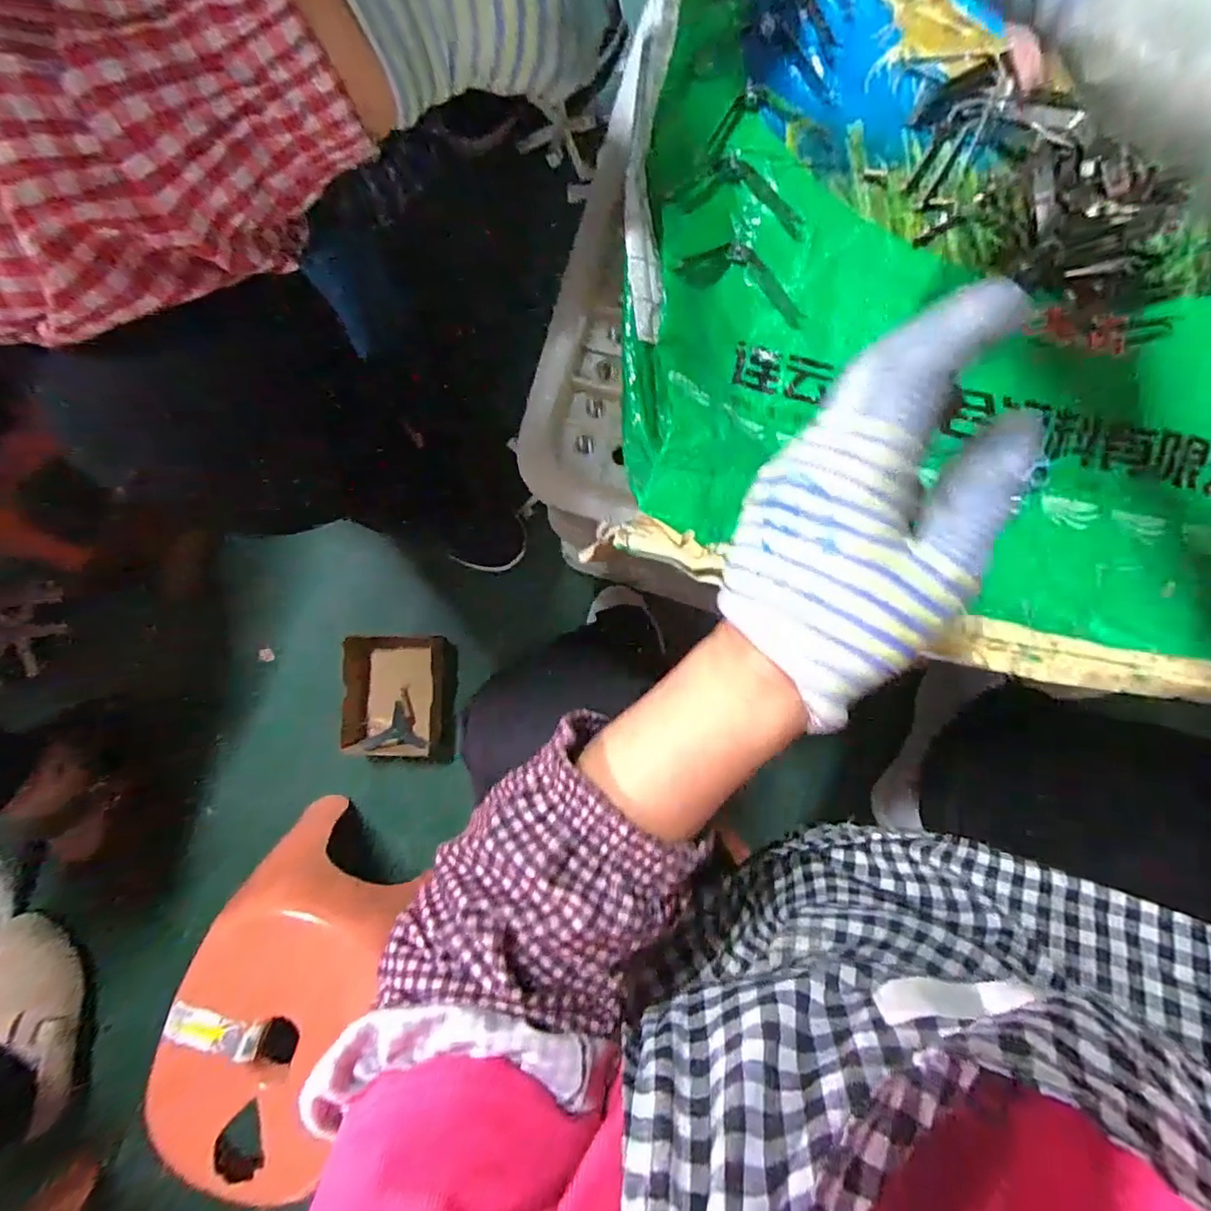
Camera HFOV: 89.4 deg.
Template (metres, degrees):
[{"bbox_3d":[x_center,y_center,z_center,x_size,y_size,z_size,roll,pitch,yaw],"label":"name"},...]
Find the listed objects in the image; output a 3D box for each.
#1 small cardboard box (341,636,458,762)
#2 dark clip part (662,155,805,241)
[{"bbox_3d":[-0.241,0.111,0.721,0.128,0.043,0.146,1,88,3],"label":"small cardboard box"},{"bbox_3d":[0.071,-0.226,0.332,0.078,0.009,0.039,4,88,-10],"label":"dark clip part"}]

